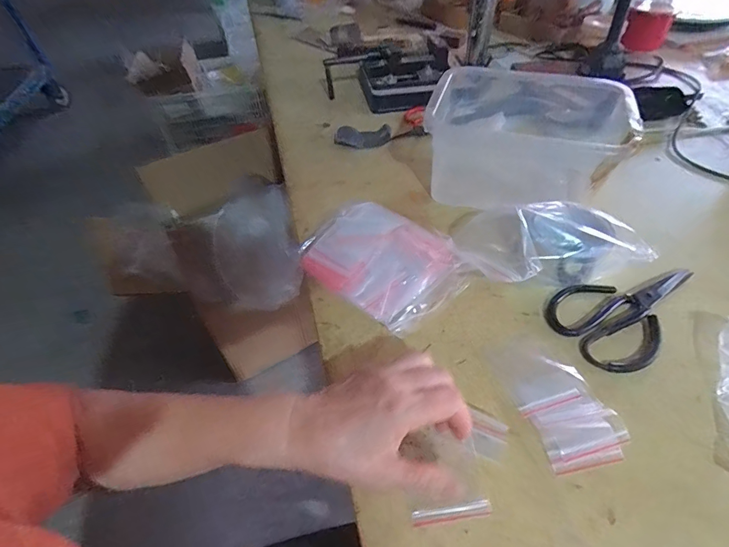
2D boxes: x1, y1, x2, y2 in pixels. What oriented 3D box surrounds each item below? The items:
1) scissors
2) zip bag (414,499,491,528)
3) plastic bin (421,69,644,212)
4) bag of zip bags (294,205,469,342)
[{"bbox_3d":[0.282,0.034,0.430,0.171,0.009,0.102,-24,51,-20],"label":"scissors"},{"bbox_3d":[0.066,0.182,0.308,0.061,0.004,0.010,-7,47,-5],"label":"zip bag"},{"bbox_3d":[0.212,-0.180,0.555,0.235,0.125,0.163,16,49,15],"label":"plastic bin"},{"bbox_3d":[0.022,-0.016,0.463,0.168,0.044,0.127,35,56,28],"label":"bag of zip bags"}]

